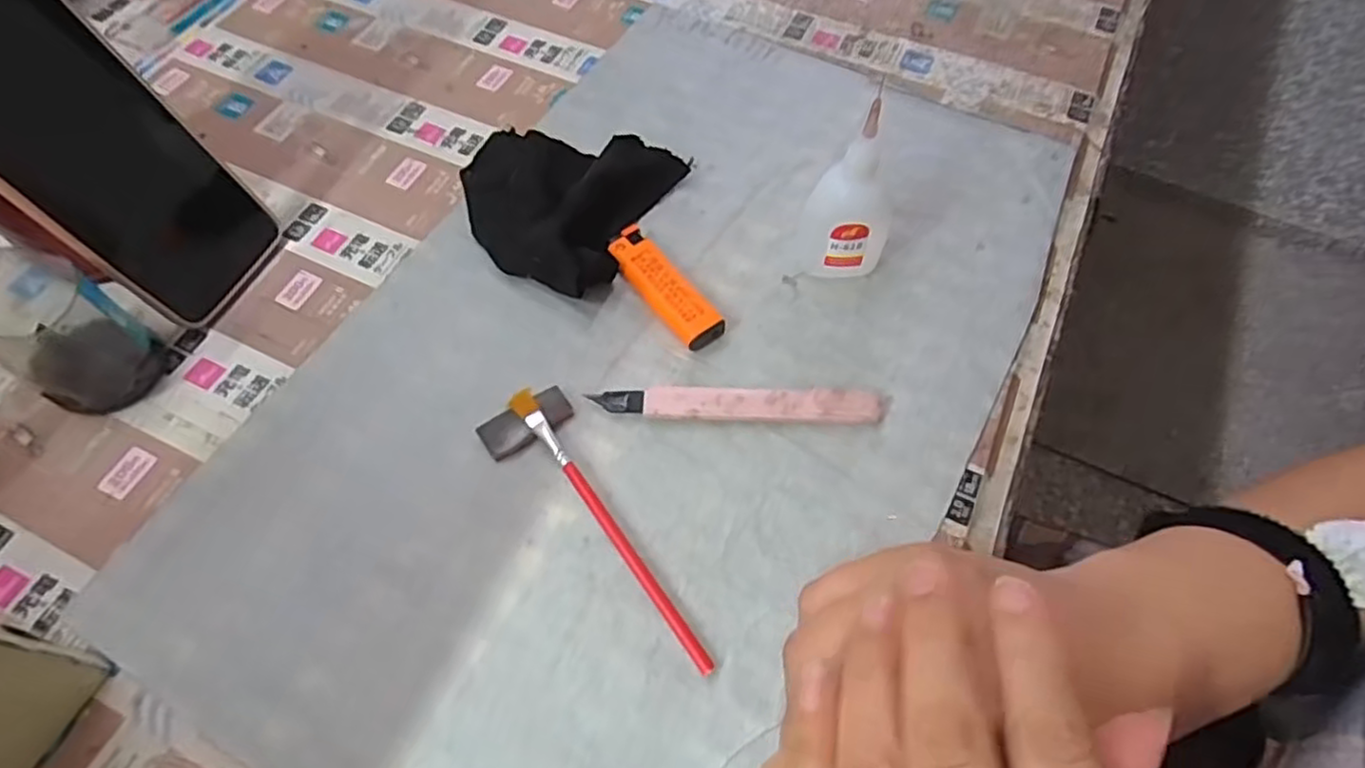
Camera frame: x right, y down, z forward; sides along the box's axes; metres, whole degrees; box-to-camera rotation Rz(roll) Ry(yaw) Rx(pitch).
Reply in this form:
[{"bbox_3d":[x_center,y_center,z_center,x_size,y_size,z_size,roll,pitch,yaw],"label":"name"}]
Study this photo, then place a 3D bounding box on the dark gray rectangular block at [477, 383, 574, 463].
[{"bbox_3d":[-0.074,0.017,0.336,0.044,0.007,0.021,-31,66,-16],"label":"dark gray rectangular block"}]

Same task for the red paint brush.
[{"bbox_3d":[-0.033,0.060,0.313,0.011,0.009,0.150,-34,67,-18],"label":"red paint brush"}]

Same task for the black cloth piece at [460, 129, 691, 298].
[{"bbox_3d":[-0.072,-0.108,0.397,0.110,0.030,0.107,25,64,13],"label":"black cloth piece"}]

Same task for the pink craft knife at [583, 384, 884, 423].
[{"bbox_3d":[0.026,0.009,0.340,0.135,0.011,0.016,2,61,1],"label":"pink craft knife"}]

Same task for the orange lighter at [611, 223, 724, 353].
[{"bbox_3d":[-0.010,-0.051,0.373,0.022,0.013,0.079,-34,67,-17],"label":"orange lighter"}]

